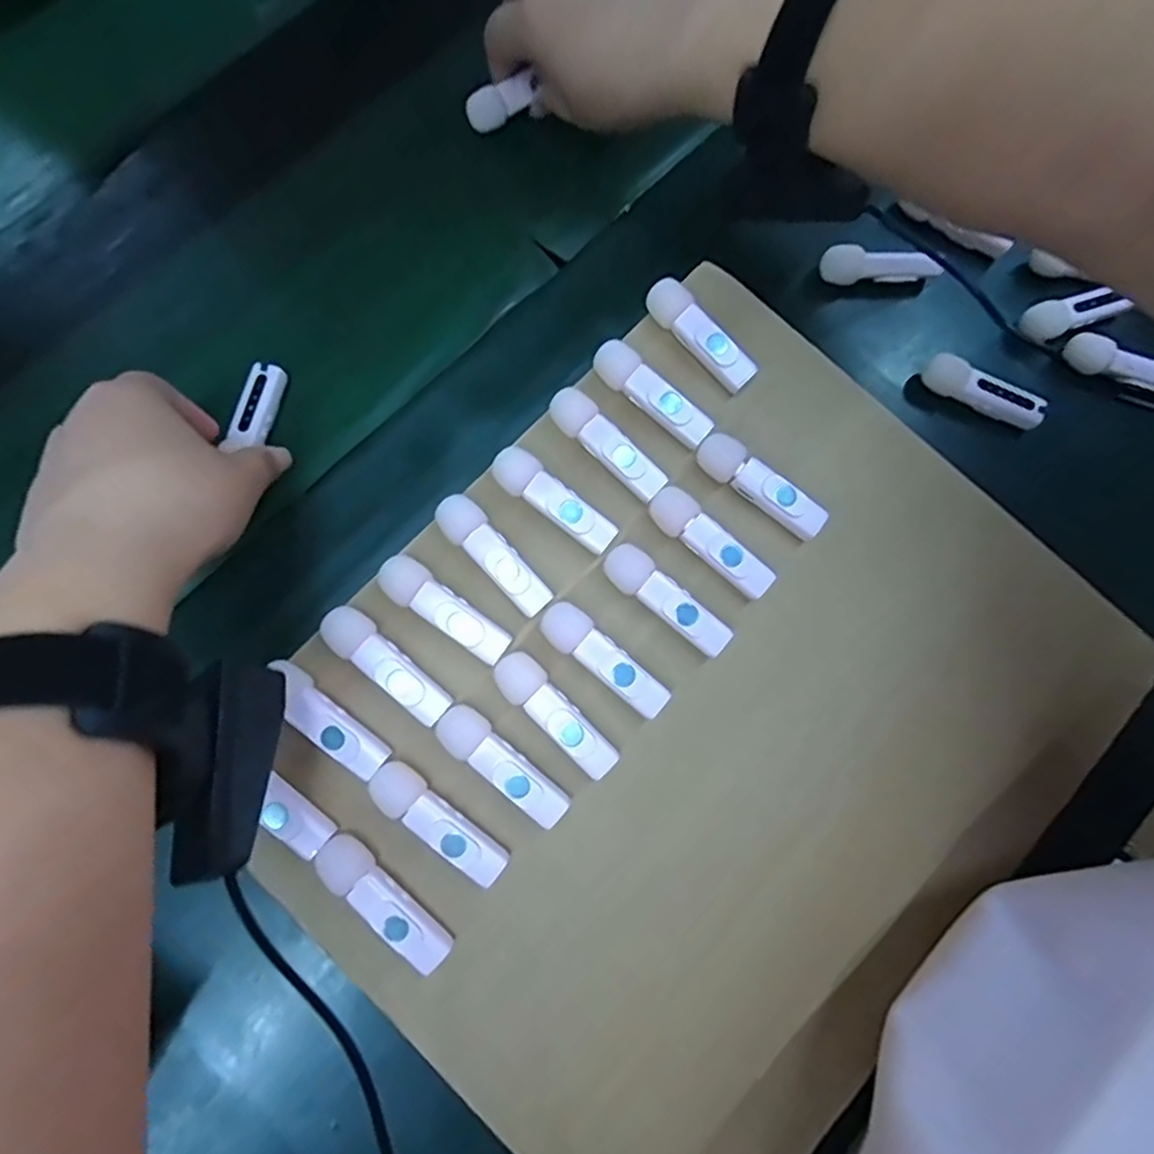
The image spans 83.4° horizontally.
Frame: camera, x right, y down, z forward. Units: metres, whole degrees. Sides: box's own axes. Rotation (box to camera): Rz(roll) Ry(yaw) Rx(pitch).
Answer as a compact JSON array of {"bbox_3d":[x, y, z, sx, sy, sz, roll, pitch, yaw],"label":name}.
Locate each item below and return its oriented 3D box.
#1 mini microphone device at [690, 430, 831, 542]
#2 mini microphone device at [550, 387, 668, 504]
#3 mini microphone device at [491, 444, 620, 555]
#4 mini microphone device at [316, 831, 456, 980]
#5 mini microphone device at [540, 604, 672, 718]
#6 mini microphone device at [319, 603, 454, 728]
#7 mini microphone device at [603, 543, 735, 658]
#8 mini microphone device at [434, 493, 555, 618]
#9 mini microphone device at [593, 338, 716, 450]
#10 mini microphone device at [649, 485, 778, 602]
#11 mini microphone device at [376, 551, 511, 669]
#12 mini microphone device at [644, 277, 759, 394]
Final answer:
[{"bbox_3d":[0.085,-0.042,0.305,0.066,0.018,0.017,38,80,7],"label":"mini microphone device"},{"bbox_3d":[0.014,-0.061,0.304,0.064,0.016,0.017,43,80,8],"label":"mini microphone device"},{"bbox_3d":[-0.011,-0.035,0.297,0.063,0.014,0.018,40,80,7],"label":"mini microphone device"},{"bbox_3d":[-0.078,0.131,0.262,0.065,0.010,0.017,42,80,8],"label":"mini microphone device"},{"bbox_3d":[0.012,0.037,0.286,0.064,0.012,0.019,42,80,8],"label":"mini microphone device"},{"bbox_3d":[-0.082,0.038,0.281,0.064,0.015,0.018,42,80,8],"label":"mini microphone device"},{"bbox_3d":[0.040,0.011,0.292,0.064,0.014,0.018,41,80,7],"label":"mini microphone device"},{"bbox_3d":[-0.037,-0.009,0.288,0.018,0.012,0.062,-41,81,-9],"label":"mini microphone device"},{"bbox_3d":[0.035,-0.086,0.309,0.064,0.018,0.017,42,80,8],"label":"mini microphone device"},{"bbox_3d":[0.061,-0.015,0.299,0.065,0.016,0.017,43,80,8],"label":"mini microphone device"},{"bbox_3d":[-0.059,0.014,0.284,0.064,0.010,0.019,38,80,7],"label":"mini microphone device"},{"bbox_3d":[0.060,-0.117,0.316,0.015,0.020,0.063,-44,82,-9],"label":"mini microphone device"}]

